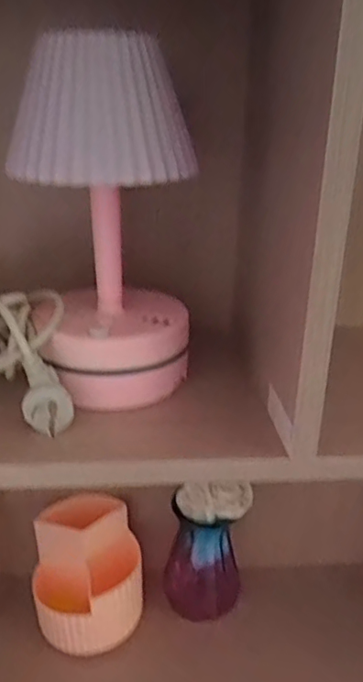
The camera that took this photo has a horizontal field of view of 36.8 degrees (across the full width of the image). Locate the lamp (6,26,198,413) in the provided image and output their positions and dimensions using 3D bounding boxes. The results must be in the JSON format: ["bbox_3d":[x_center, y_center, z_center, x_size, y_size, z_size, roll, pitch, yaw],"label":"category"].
[{"bbox_3d":[-0.053,-0.081,0.403,0.118,0.237,0.104,2,22,0],"label":"lamp"}]

